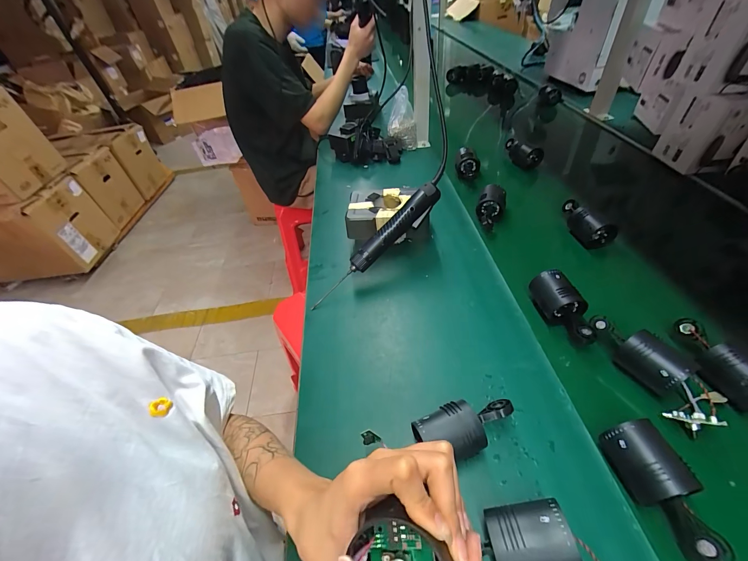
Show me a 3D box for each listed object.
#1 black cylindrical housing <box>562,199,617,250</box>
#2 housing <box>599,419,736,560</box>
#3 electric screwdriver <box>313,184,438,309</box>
[{"bbox_3d":[0.406,-0.109,0.617,0.059,0.052,0.115,-13,45,-6],"label":"black cylindrical housing"},{"bbox_3d":[0.282,0.203,0.311,0.048,0.053,0.120,-15,58,-9],"label":"housing"},{"bbox_3d":[0.005,-0.059,0.546,0.284,0.041,0.035,-44,52,-1],"label":"electric screwdriver"}]

